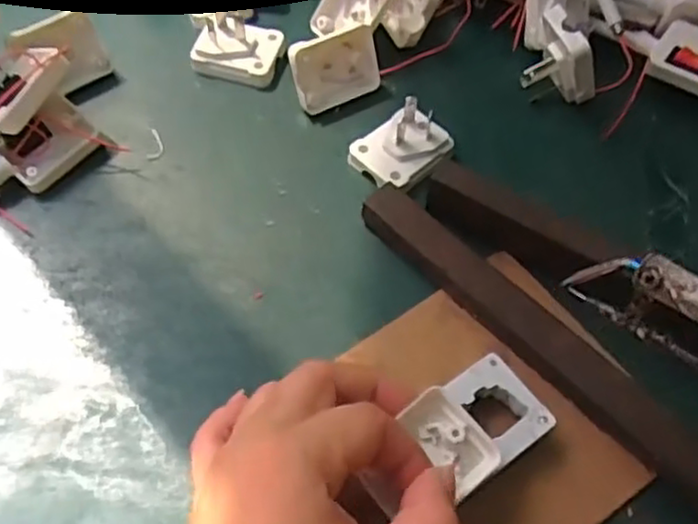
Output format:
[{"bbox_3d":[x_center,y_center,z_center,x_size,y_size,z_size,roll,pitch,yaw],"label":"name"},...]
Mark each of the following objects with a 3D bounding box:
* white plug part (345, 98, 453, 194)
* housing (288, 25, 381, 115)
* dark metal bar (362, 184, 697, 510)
[{"bbox_3d":[0.028,-0.060,0.362,0.044,0.025,0.037,-38,67,-21],"label":"white plug part"},{"bbox_3d":[-0.008,-0.106,0.384,0.048,0.038,0.014,-24,32,-14],"label":"housing"},{"bbox_3d":[0.095,0.044,0.306,0.023,0.019,0.229,-40,68,-21],"label":"dark metal bar"}]

